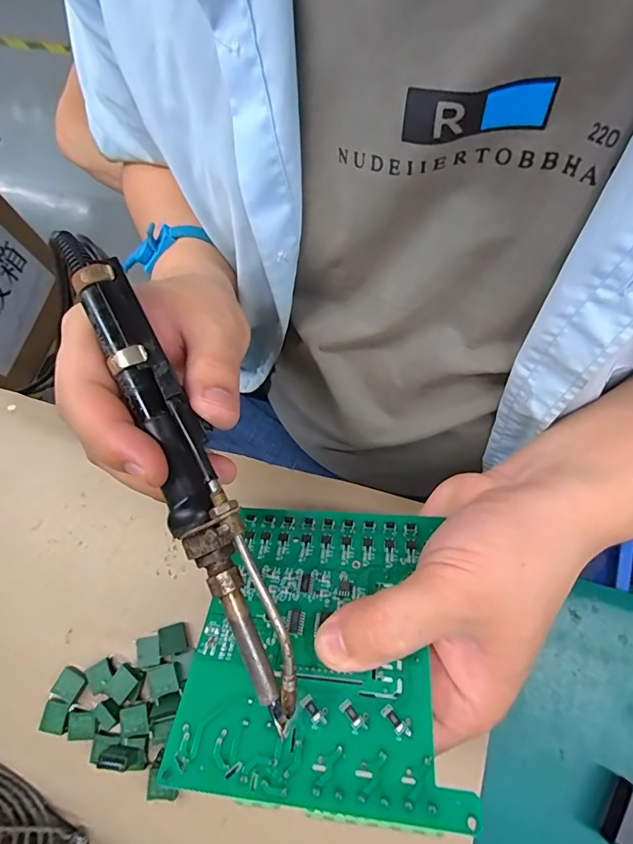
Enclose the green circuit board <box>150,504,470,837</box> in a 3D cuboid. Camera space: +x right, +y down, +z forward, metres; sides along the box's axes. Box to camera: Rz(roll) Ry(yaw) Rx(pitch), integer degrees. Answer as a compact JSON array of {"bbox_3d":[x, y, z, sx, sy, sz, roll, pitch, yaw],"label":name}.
[{"bbox_3d":[0.001,0.087,0.190,0.102,0.006,0.117,2,42,7],"label":"green circuit board"}]

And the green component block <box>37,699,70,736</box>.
[{"bbox_3d":[-0.163,0.184,0.279,0.017,0.007,0.019,7,73,6],"label":"green component block"}]

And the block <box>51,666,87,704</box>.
[{"bbox_3d":[-0.157,0.167,0.284,0.017,0.007,0.016,24,75,11],"label":"block"}]

